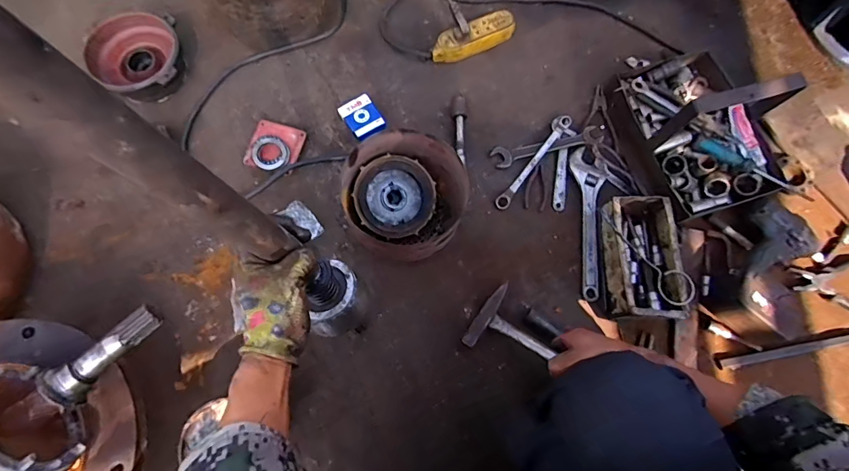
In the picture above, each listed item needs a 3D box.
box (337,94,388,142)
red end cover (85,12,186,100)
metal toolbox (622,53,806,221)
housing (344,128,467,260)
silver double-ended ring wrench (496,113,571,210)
[{"bbox_3d":[-0.121,-0.232,0.849,0.068,0.027,0.084,-30,77,-10],"label":"box"},{"bbox_3d":[-0.556,-0.341,0.845,0.177,0.075,0.171,-27,75,-8],"label":"red end cover"},{"bbox_3d":[0.531,-0.216,0.769,0.253,0.185,0.314,-18,74,-4],"label":"metal toolbox"},{"bbox_3d":[-0.032,-0.063,0.757,0.202,0.103,0.211,1,74,-2],"label":"housing"},{"bbox_3d":[0.214,-0.143,0.830,0.026,0.035,0.228,38,76,9],"label":"silver double-ended ring wrench"}]

